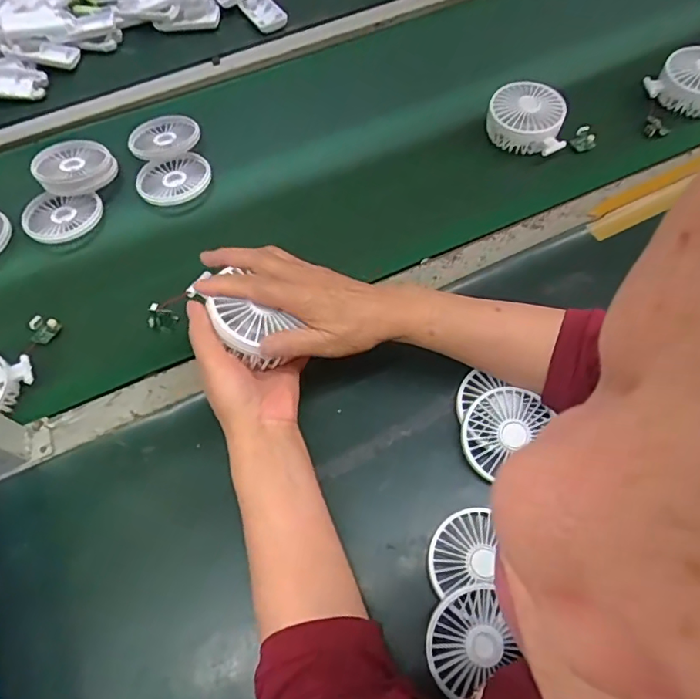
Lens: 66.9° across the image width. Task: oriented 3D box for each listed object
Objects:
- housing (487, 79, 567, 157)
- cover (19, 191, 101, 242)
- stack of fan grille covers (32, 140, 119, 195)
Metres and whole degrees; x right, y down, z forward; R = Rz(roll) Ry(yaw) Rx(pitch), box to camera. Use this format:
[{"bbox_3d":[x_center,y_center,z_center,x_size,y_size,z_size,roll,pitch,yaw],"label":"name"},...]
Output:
[{"bbox_3d":[0.213,-0.274,0.628,0.093,0.044,0.077,25,66,15],"label":"housing"},{"bbox_3d":[-0.335,-0.152,0.619,0.084,0.021,0.069,-7,62,-1],"label":"cover"},{"bbox_3d":[-0.332,-0.224,0.644,0.088,0.015,0.083,1,58,-12],"label":"stack of fan grille covers"}]

